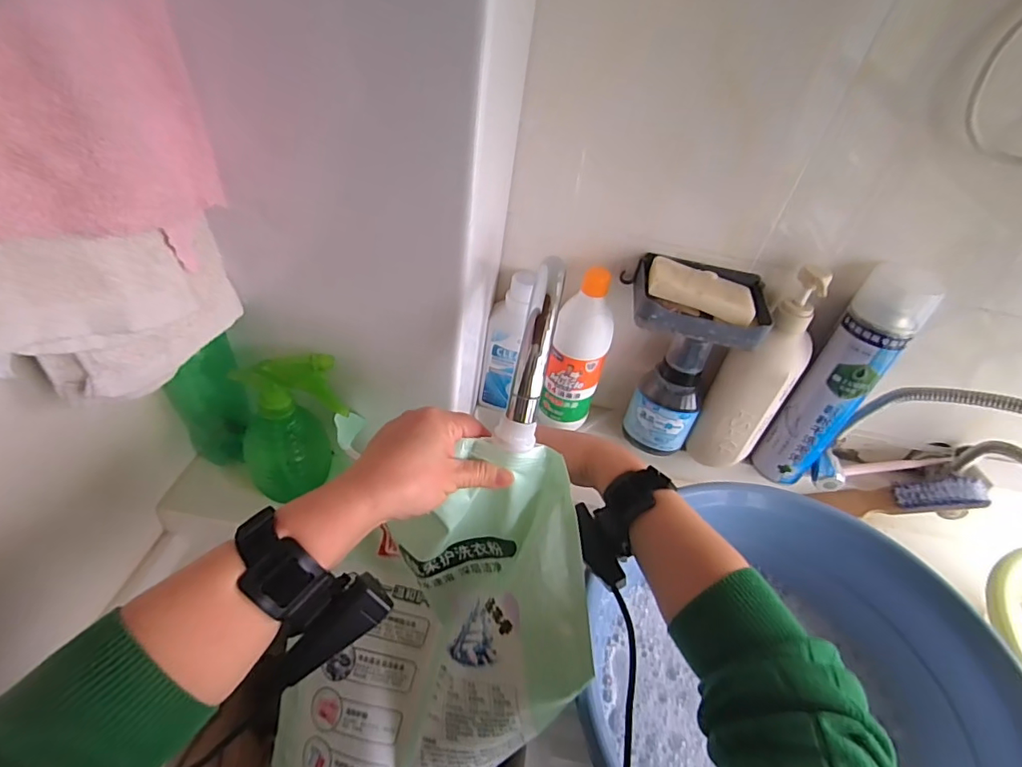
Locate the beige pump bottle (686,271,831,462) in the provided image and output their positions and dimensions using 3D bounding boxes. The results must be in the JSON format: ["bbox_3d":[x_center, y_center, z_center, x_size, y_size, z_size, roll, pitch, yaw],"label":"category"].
[{"bbox_3d":[0.272,-0.006,0.577,0.071,0.239,0.064,34,49,28],"label":"beige pump bottle"}]

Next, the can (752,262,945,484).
[{"bbox_3d":[0.356,0.004,0.570,0.068,0.255,0.066,-29,52,-33],"label":"can"}]

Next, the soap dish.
[{"bbox_3d":[0.190,-0.088,0.534,0.143,0.054,0.087,9,41,4],"label":"soap dish"}]

